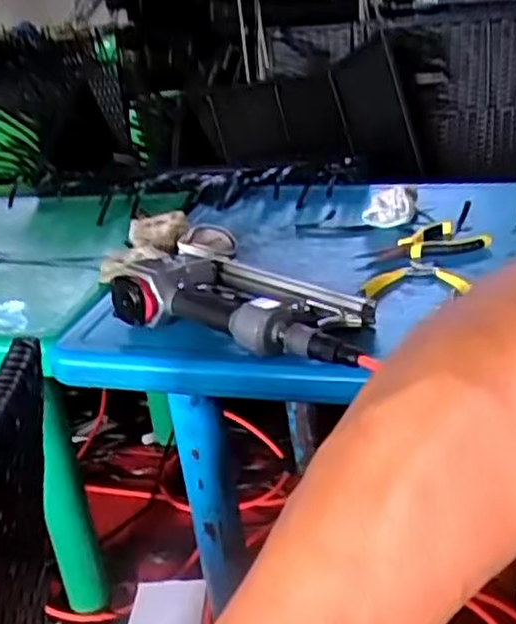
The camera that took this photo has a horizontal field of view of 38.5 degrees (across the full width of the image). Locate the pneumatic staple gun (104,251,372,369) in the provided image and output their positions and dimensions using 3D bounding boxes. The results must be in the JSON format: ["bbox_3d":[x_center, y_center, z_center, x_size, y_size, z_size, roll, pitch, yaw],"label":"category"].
[{"bbox_3d":[0.001,-0.016,0.760,0.276,0.065,0.148,10,29,30],"label":"pneumatic staple gun"}]

